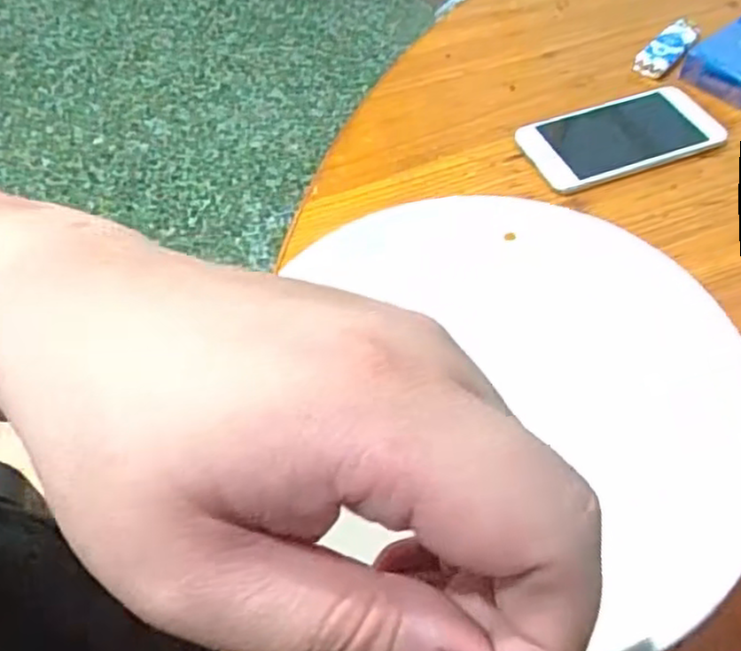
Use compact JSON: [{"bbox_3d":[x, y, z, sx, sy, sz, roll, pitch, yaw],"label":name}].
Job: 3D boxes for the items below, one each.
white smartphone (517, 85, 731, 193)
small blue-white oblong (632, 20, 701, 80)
[{"bbox_3d":[0.167,-0.128,0.474,0.130,0.007,0.066,-18,56,-10],"label":"white smartphone"},{"bbox_3d":[0.222,-0.208,0.527,0.026,0.011,0.070,34,62,23],"label":"small blue-white oblong"}]

